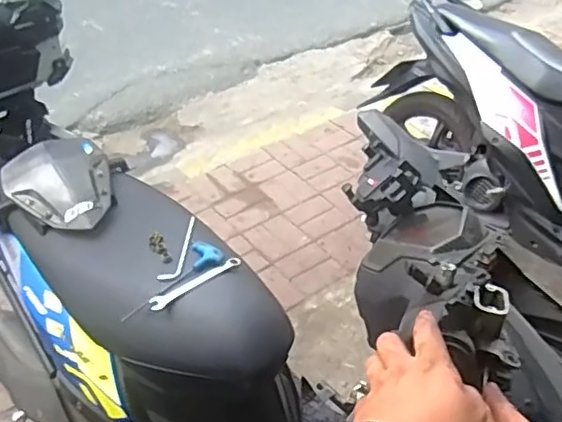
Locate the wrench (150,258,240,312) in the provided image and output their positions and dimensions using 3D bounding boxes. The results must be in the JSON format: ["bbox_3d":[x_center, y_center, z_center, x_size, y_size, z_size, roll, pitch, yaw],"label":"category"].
[{"bbox_3d":[-0.145,0.124,1.046,0.176,0.012,0.025,-26,51,-28],"label":"wrench"}]

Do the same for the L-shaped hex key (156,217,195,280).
[{"bbox_3d":[-0.179,0.067,1.121,0.034,0.013,0.185,11,44,7],"label":"L-shaped hex key"}]

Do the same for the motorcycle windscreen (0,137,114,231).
[{"bbox_3d":[-0.433,-0.059,1.176,0.200,0.098,0.212,2,43,-2],"label":"motorcycle windscreen"}]

